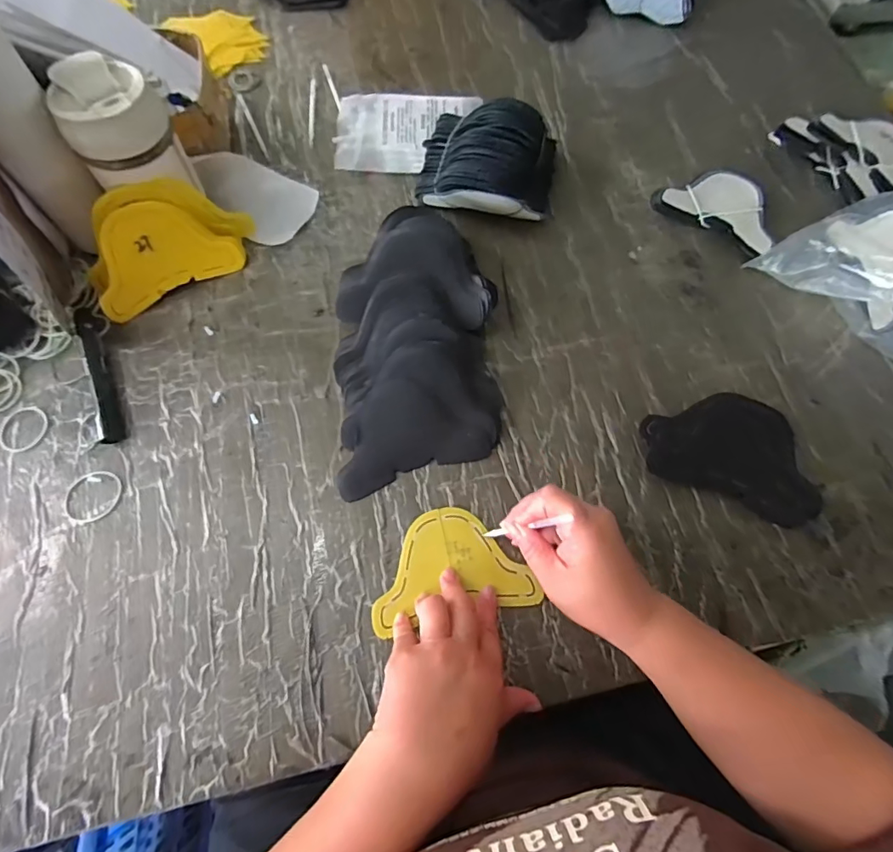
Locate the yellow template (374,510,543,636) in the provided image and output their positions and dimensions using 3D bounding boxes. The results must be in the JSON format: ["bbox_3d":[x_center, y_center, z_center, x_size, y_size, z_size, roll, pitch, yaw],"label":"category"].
[{"bbox_3d":[0.002,0.116,0.416,0.134,0.005,0.089,-10,70,-7],"label":"yellow template"}]

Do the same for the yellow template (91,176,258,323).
[{"bbox_3d":[-0.281,-0.186,0.485,0.160,0.101,0.040,-31,47,-14],"label":"yellow template"}]

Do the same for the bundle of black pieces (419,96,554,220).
[{"bbox_3d":[0.044,-0.271,0.517,0.143,0.092,0.106,14,70,2],"label":"bundle of black pieces"}]

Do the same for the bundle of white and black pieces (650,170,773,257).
[{"bbox_3d":[0.313,-0.253,0.561,0.131,0.022,0.090,33,71,9],"label":"bundle of white and black pieces"}]

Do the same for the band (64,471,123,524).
[{"bbox_3d":[-0.309,0.062,0.428,0.048,0.004,0.045,1,70,-2],"label":"band"}]

